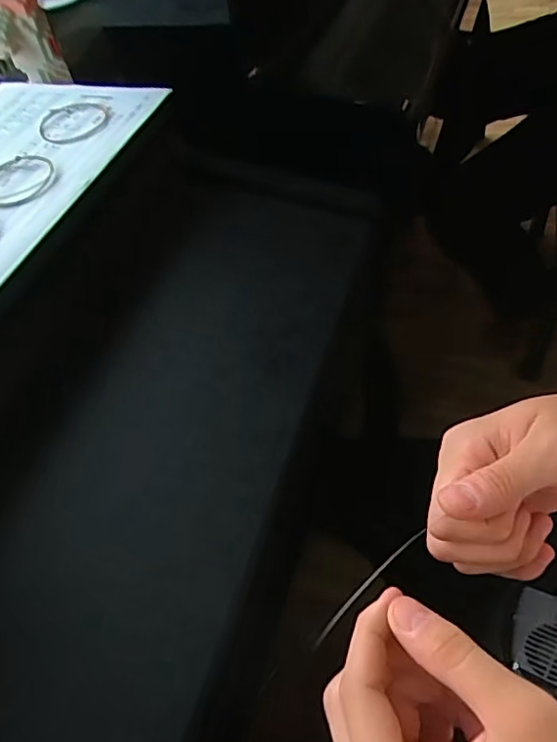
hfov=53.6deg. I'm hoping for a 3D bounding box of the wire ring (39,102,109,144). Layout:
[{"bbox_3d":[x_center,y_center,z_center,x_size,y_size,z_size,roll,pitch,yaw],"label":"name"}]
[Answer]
[{"bbox_3d":[-0.191,-0.232,0.513,0.064,0.007,0.081,-17,49,-4],"label":"wire ring"}]

